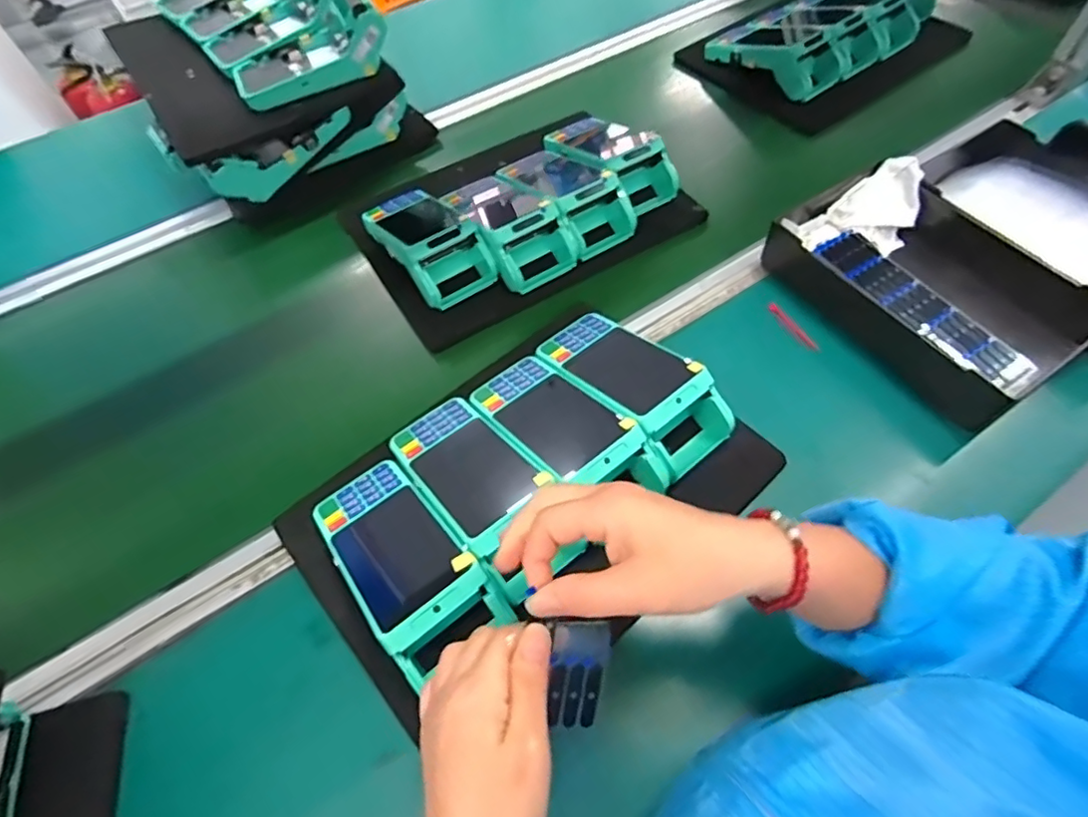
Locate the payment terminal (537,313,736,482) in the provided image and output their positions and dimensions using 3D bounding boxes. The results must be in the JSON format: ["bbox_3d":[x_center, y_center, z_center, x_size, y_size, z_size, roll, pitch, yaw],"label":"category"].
[{"bbox_3d":[0.071,-0.018,0.489,0.078,0.078,0.169,-35,63,-18],"label":"payment terminal"}]

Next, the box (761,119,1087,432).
[{"bbox_3d":[0.445,-0.155,0.564,0.371,0.082,0.282,-29,61,-14],"label":"box"}]

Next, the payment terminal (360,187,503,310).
[{"bbox_3d":[-0.126,-0.181,0.603,0.081,0.064,0.172,-31,62,-15],"label":"payment terminal"}]

